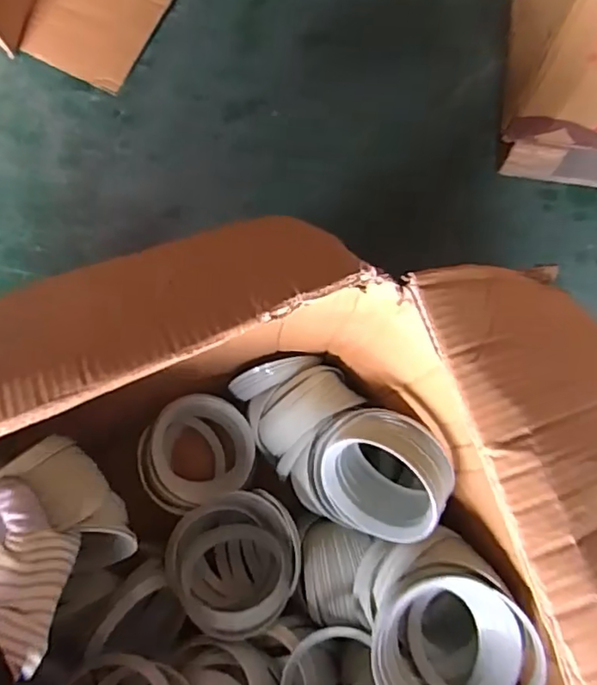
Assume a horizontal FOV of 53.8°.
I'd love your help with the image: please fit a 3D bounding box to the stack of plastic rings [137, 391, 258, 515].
[{"bbox_3d":[-0.115,0.125,0.675,0.130,0.056,0.113,-23,80,-2],"label":"stack of plastic rings"}]

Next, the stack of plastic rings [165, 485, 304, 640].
[{"bbox_3d":[-0.067,0.224,0.607,0.138,0.038,0.144,-5,45,-5],"label":"stack of plastic rings"}]

